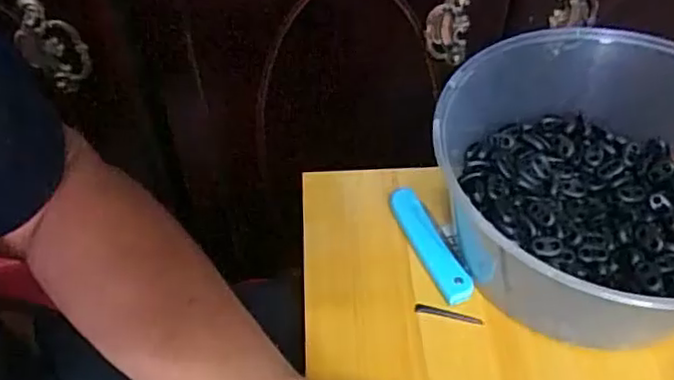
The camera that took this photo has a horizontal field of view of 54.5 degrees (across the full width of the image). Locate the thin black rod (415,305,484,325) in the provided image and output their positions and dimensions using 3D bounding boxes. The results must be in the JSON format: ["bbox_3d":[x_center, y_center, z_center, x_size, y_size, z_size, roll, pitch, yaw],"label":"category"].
[{"bbox_3d":[0.074,0.082,0.431,0.044,0.004,0.006,13,51,11],"label":"thin black rod"}]

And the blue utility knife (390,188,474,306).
[{"bbox_3d":[0.065,0.038,0.461,0.024,0.012,0.093,-19,53,-15],"label":"blue utility knife"}]

